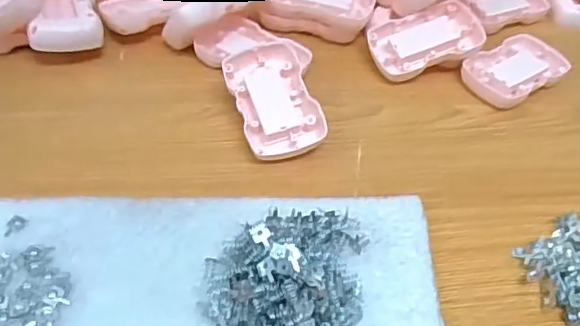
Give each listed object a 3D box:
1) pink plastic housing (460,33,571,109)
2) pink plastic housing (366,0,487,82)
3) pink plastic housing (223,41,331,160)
[{"bbox_3d":[0.185,-0.077,0.471,0.085,0.014,0.053,-27,57,-26],"label":"pink plastic housing"},{"bbox_3d":[0.112,-0.099,0.469,0.090,0.019,0.056,-18,64,-3],"label":"pink plastic housing"},{"bbox_3d":[-0.012,-0.046,0.403,0.053,0.021,0.085,-15,57,-16],"label":"pink plastic housing"}]

